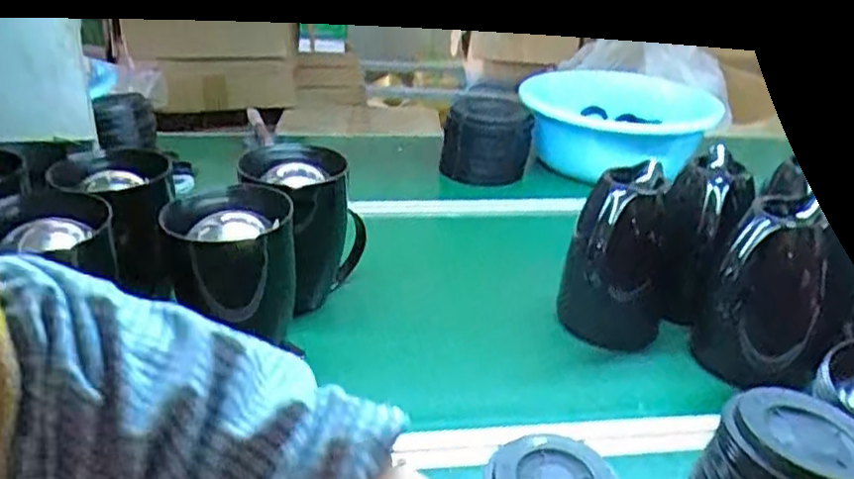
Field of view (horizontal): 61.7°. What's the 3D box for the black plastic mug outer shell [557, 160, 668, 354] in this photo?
[{"bbox_3d":[0.232,0.028,0.866,0.120,0.201,0.129,13,28,18],"label":"black plastic mug outer shell"}]

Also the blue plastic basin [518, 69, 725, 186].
[{"bbox_3d":[0.348,-0.235,1.431,0.318,0.143,0.320,3,26,-1],"label":"blue plastic basin"}]

